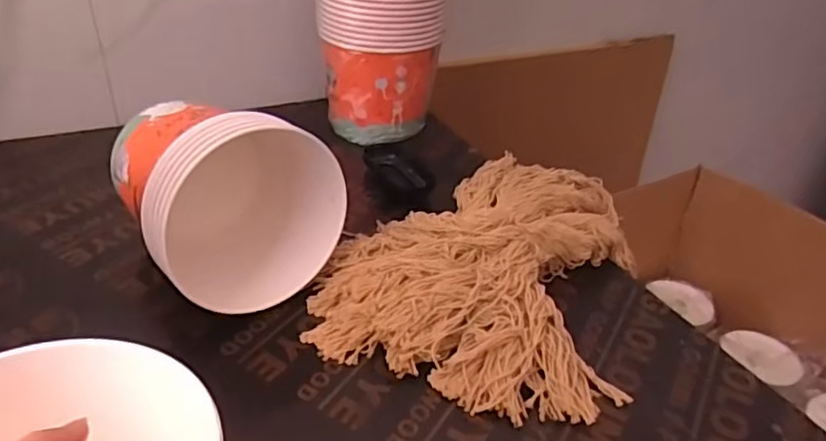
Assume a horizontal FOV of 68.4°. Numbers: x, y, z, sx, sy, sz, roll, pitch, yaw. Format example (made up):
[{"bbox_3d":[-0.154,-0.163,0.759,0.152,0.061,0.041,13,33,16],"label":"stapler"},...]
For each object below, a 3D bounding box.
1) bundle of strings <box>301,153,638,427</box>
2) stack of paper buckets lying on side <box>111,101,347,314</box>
[{"bbox_3d":[0.070,0.027,0.586,0.274,0.057,0.330,14,36,15],"label":"bundle of strings"},{"bbox_3d":[-0.168,-0.032,0.558,0.165,0.161,0.169,-18,40,-28],"label":"stack of paper buckets lying on side"}]

